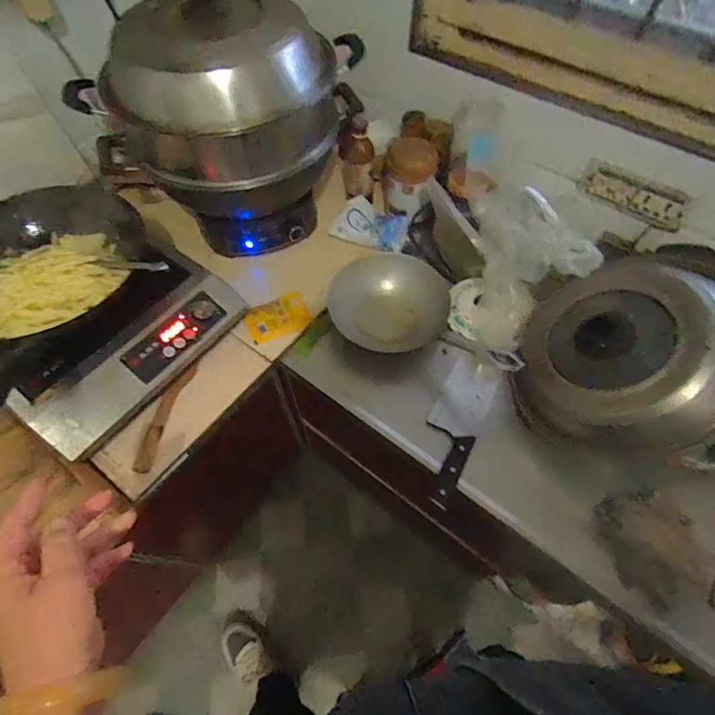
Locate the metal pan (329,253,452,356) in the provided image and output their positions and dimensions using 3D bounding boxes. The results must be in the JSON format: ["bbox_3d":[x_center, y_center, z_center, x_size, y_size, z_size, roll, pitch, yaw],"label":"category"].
[{"bbox_3d":[0.059,-0.106,0.775,0.209,0.052,0.191,0,59,0],"label":"metal pan"}]

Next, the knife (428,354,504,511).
[{"bbox_3d":[0.160,0.106,0.669,0.079,0.012,0.253,25,62,14],"label":"knife"}]

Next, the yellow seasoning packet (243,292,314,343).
[{"bbox_3d":[-0.147,-0.075,0.757,0.112,0.012,0.073,-23,61,-13],"label":"yellow seasoning packet"}]

